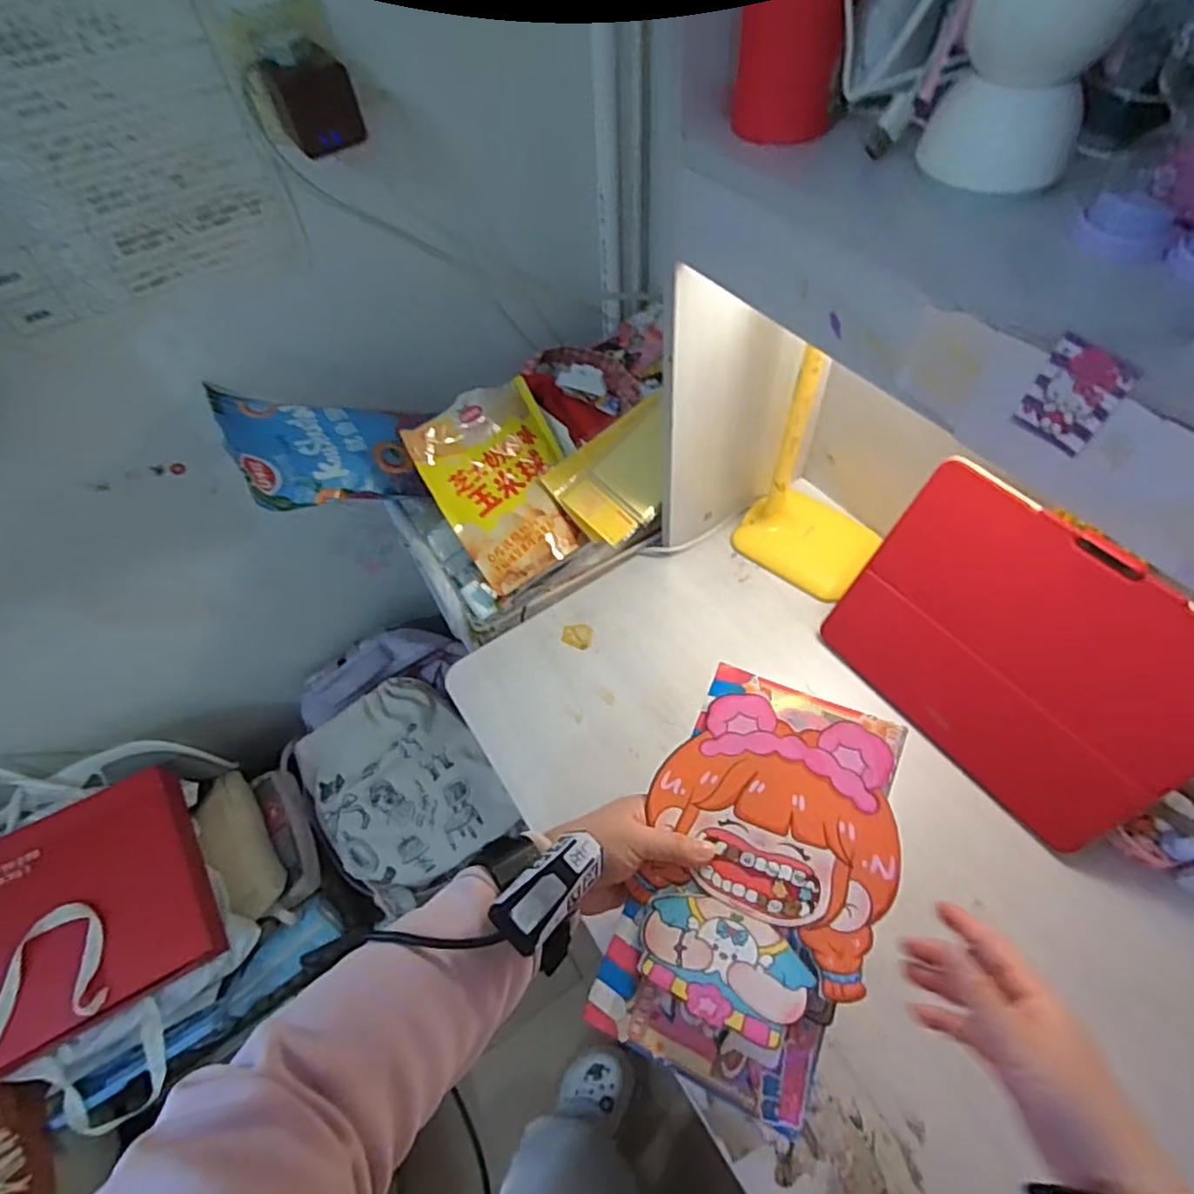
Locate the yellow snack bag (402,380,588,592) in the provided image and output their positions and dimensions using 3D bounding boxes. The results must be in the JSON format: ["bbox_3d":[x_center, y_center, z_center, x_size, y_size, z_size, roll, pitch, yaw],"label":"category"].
[{"bbox_3d":[-0.103,-0.127,0.727,0.163,0.040,0.207,-32,95,-25],"label":"yellow snack bag"}]

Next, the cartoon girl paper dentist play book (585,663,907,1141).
[{"bbox_3d":[0.107,0.181,0.427,0.150,0.031,0.252,15,69,28],"label":"cartoon girl paper dentist play book"}]

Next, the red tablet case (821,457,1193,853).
[{"bbox_3d":[0.357,0.050,0.552,0.025,0.231,0.288,-17,52,-38],"label":"red tablet case"}]

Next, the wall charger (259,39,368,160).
[{"bbox_3d":[-0.247,-0.431,0.554,0.066,0.064,0.047,-28,58,-13],"label":"wall charger"}]

